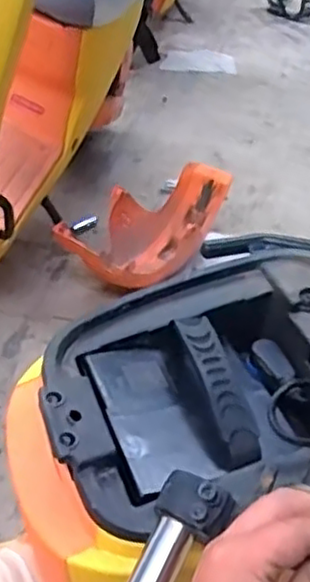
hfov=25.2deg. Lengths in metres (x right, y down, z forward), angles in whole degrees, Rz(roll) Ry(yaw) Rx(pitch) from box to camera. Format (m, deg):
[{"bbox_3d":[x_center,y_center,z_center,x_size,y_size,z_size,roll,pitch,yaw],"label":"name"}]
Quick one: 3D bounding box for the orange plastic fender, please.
[{"bbox_3d":[-0.034,-0.132,1.673,0.216,0.191,0.477,23,43,24],"label":"orange plastic fender"}]

